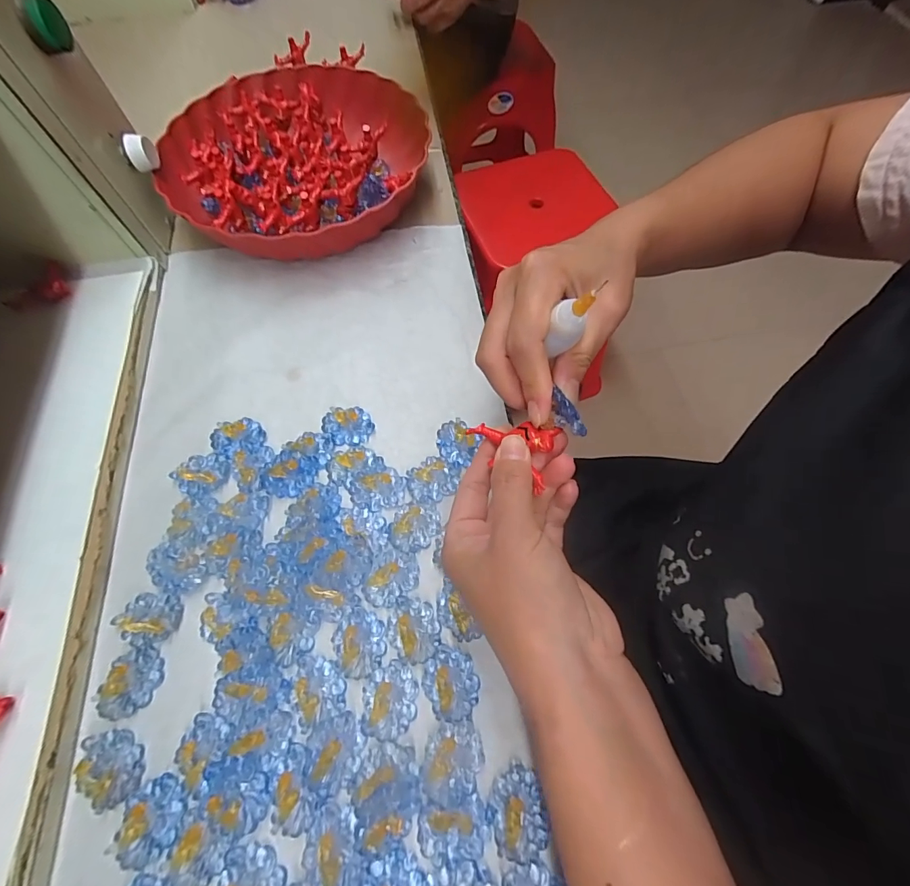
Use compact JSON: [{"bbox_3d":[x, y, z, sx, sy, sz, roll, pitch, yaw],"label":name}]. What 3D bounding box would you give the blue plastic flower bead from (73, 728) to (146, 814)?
[{"bbox_3d":[-0.183,0.173,0.223,0.028,0.009,0.034,-17,66,-4],"label":"blue plastic flower bead"}]

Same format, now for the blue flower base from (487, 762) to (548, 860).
[{"bbox_3d":[0.031,0.187,0.212,0.027,0.007,0.037,-10,65,-1],"label":"blue flower base"}]

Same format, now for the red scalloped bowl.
[{"bbox_3d":[-0.147,-0.261,0.395,0.223,0.051,0.234,-2,66,3],"label":"red scalloped bowl"}]

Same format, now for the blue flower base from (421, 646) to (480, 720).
[{"bbox_3d":[-0.002,0.136,0.238,0.031,0.007,0.035,4,66,6],"label":"blue flower base"}]

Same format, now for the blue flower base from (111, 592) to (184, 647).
[{"bbox_3d":[-0.186,0.105,0.252,0.037,0.012,0.028,2,66,5],"label":"blue flower base"}]

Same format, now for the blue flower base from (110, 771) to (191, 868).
[{"bbox_3d":[-0.154,0.192,0.214,0.029,0.004,0.036,1,66,5],"label":"blue flower base"}]

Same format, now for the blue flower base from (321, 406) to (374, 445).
[{"bbox_3d":[-0.078,-0.013,0.308,0.036,0.004,0.029,-5,65,2],"label":"blue flower base"}]

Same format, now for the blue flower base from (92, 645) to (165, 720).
[{"bbox_3d":[-0.185,0.136,0.240,0.029,0.006,0.036,10,67,8],"label":"blue flower base"}]

